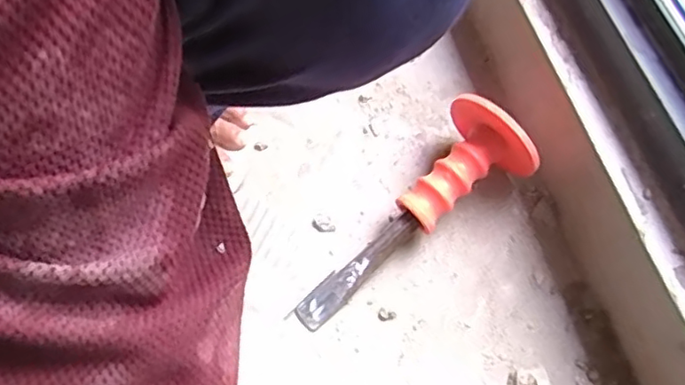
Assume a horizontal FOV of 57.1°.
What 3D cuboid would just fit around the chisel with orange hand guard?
[{"bbox_3d":[0.041,0.021,0.457,0.195,0.063,0.070,-43,70,-6],"label":"chisel with orange hand guard"}]

